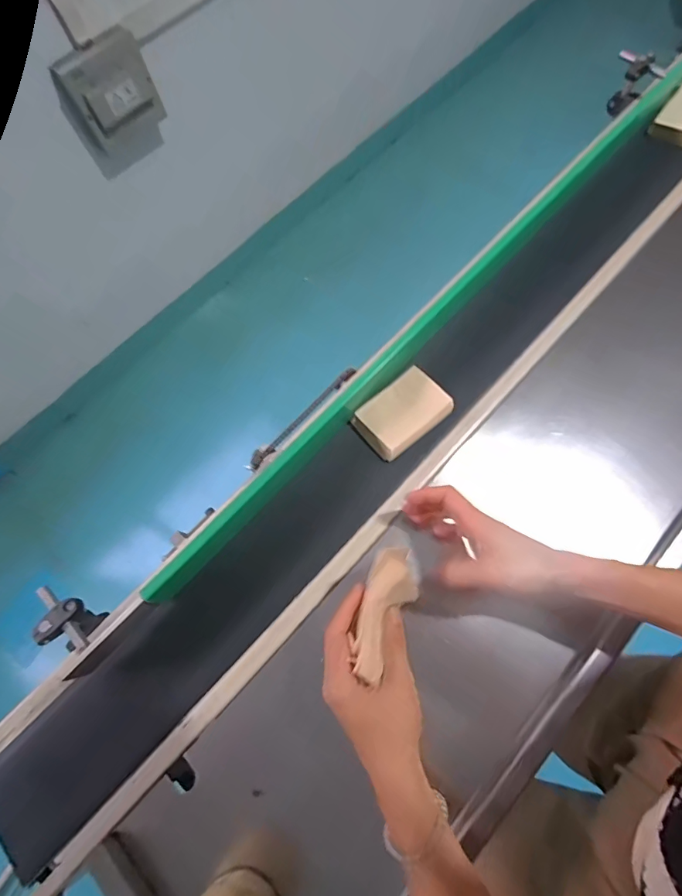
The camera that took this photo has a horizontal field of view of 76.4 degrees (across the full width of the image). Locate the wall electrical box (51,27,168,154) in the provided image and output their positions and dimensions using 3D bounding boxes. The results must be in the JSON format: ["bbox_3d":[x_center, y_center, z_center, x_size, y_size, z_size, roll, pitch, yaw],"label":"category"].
[{"bbox_3d":[-0.539,-0.844,1.038,0.052,0.190,0.205,40,70,16],"label":"wall electrical box"}]

